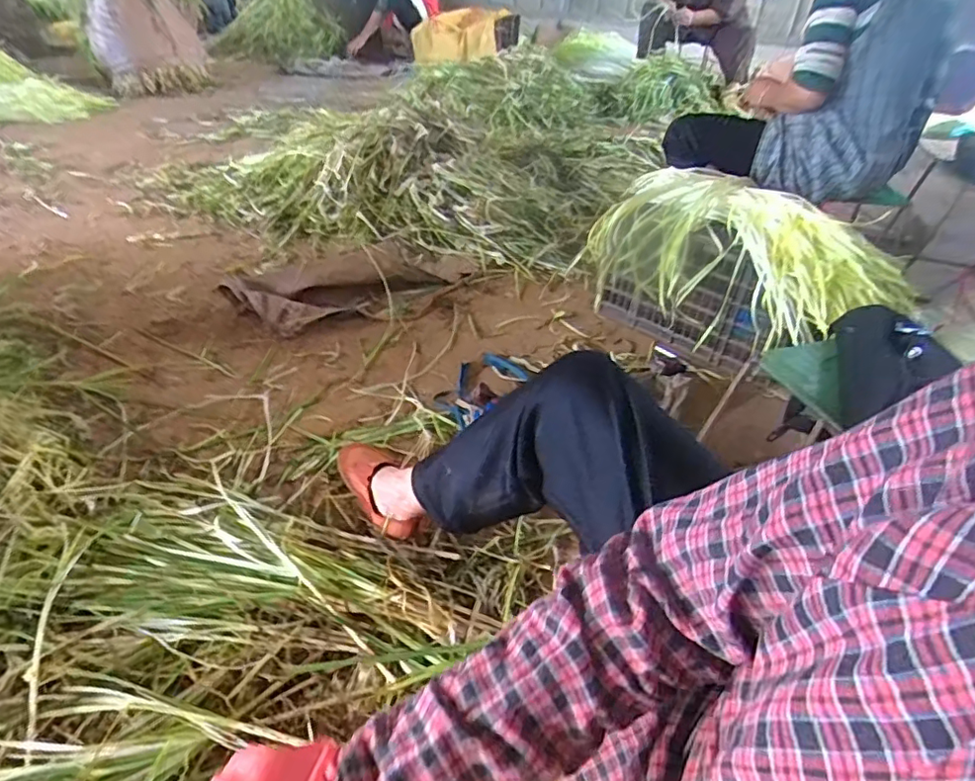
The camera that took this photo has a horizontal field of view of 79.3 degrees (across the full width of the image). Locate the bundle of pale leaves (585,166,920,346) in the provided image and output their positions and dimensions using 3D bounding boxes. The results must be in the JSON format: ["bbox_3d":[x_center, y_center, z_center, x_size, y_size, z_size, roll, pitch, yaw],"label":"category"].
[{"bbox_3d":[0.533,-0.293,1.257,0.619,0.228,0.339,23,43,23],"label":"bundle of pale leaves"}]

